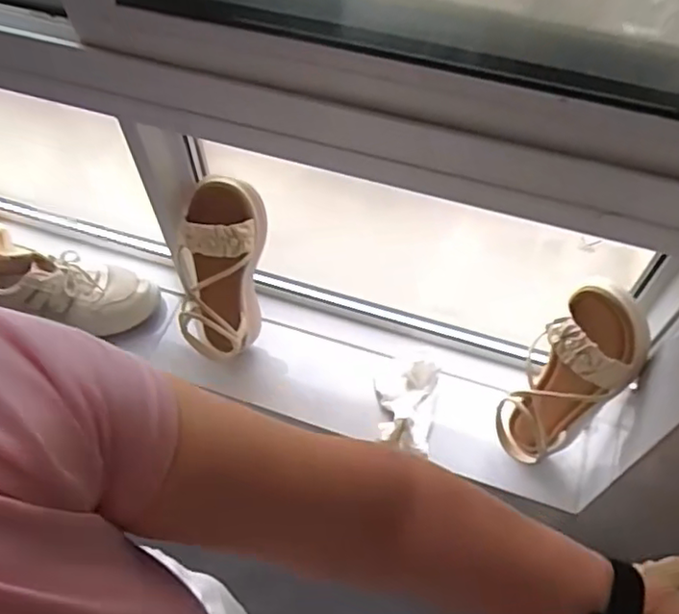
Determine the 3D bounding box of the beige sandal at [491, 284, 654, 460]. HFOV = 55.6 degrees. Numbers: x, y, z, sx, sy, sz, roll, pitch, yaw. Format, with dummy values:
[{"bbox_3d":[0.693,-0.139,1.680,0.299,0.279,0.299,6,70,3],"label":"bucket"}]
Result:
[{"bbox_3d":[0.256,0.086,0.725,0.100,0.244,0.068,37,43,20],"label":"beige sandal"}]

